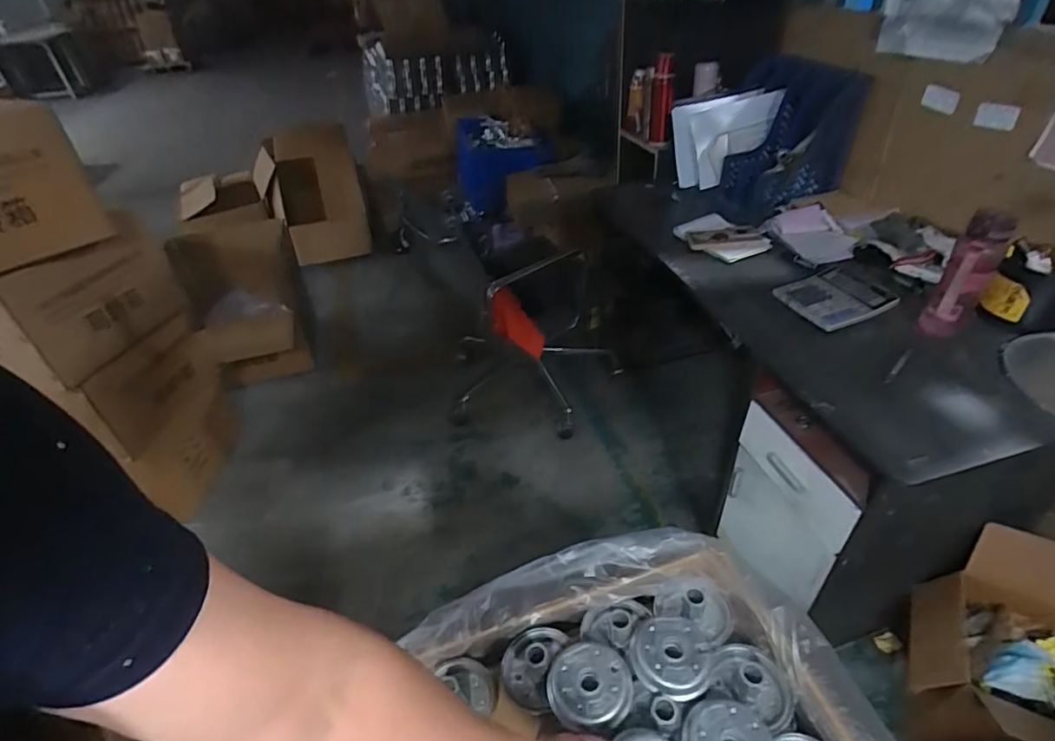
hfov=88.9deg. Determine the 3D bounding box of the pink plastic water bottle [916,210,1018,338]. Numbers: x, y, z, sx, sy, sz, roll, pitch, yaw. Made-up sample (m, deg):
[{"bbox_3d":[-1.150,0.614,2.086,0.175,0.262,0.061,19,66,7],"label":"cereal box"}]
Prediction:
[{"bbox_3d":[0.747,-0.160,0.922,0.054,0.213,0.065,-33,49,-30],"label":"pink plastic water bottle"}]

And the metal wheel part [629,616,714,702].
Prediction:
[{"bbox_3d":[0.166,0.329,0.611,0.090,0.039,0.086,-3,41,0],"label":"metal wheel part"}]

